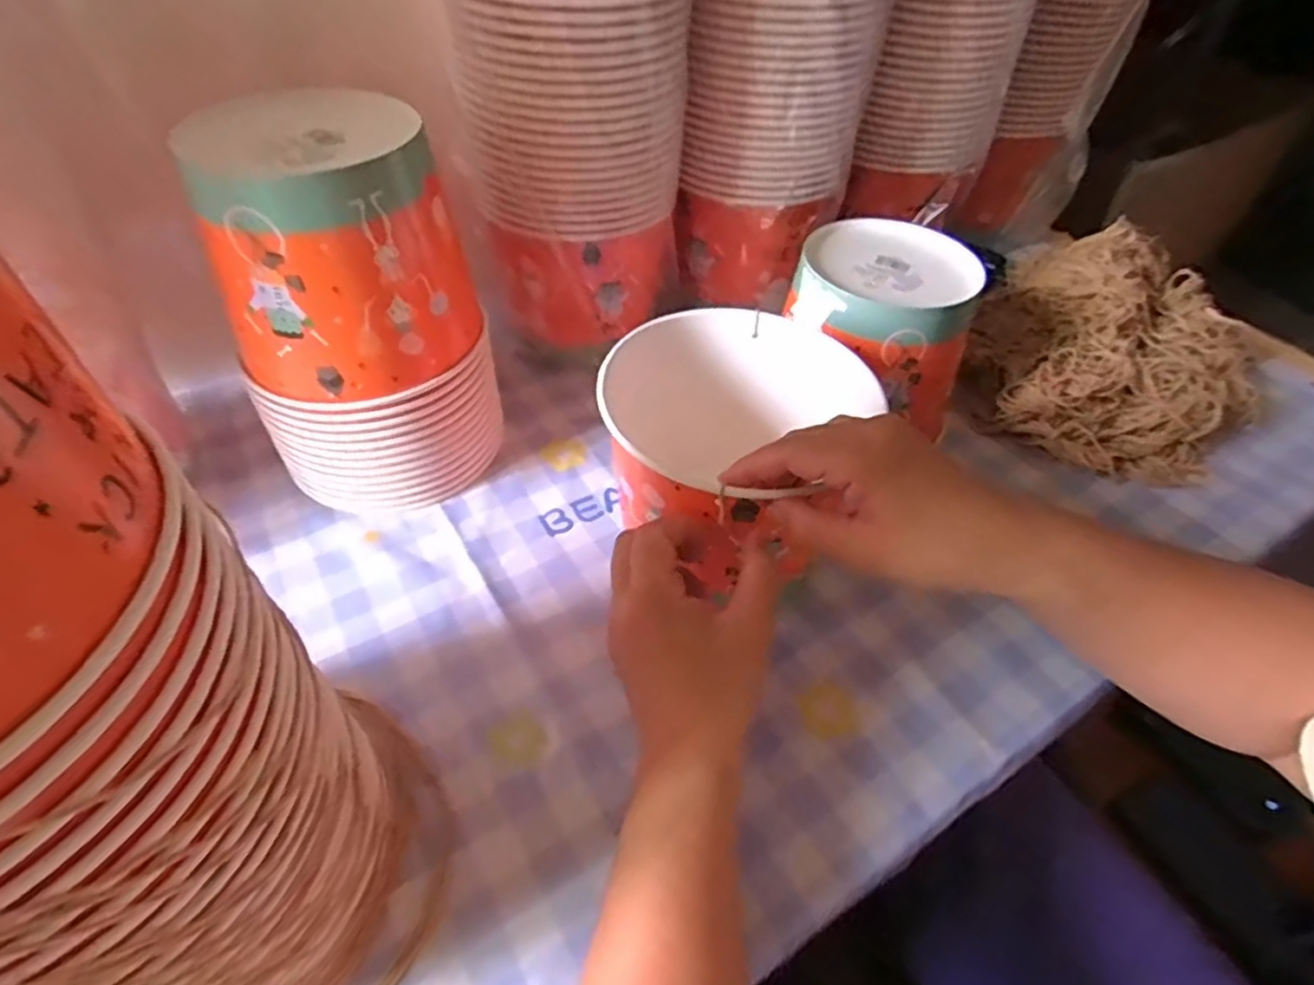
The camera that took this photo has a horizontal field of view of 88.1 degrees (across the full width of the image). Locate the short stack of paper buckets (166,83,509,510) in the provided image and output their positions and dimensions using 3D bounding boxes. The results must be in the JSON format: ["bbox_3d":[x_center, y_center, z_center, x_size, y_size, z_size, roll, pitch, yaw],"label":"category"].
[{"bbox_3d":[-0.189,-0.118,0.455,0.146,0.226,0.139,-11,49,-13],"label":"short stack of paper buckets"}]

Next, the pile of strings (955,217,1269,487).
[{"bbox_3d":[0.417,-0.135,0.611,0.225,0.073,0.304,27,52,20],"label":"pile of strings"}]

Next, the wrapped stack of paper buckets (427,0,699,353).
[{"bbox_3d":[-0.055,-0.286,0.459,0.138,0.379,0.138,19,50,13],"label":"wrapped stack of paper buckets"}]

